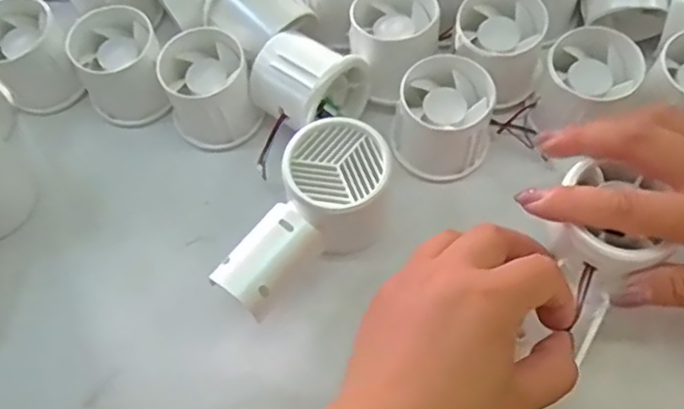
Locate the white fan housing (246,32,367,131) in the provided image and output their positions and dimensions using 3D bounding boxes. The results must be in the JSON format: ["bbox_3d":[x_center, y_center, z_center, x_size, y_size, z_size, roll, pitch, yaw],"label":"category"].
[{"bbox_3d":[-0.019,-0.073,0.375,0.057,0.044,0.056,38,73,18],"label":"white fan housing"}]

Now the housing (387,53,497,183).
[{"bbox_3d":[0.058,-0.050,0.370,0.056,0.045,0.054,-1,65,3],"label":"housing"}]

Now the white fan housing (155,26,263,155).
[{"bbox_3d":[-0.079,-0.068,0.387,0.050,0.047,0.056,-21,66,-6],"label":"white fan housing"}]

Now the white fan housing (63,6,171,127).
[{"bbox_3d":[-0.135,-0.082,0.394,0.051,0.047,0.057,-10,65,-2],"label":"white fan housing"}]

